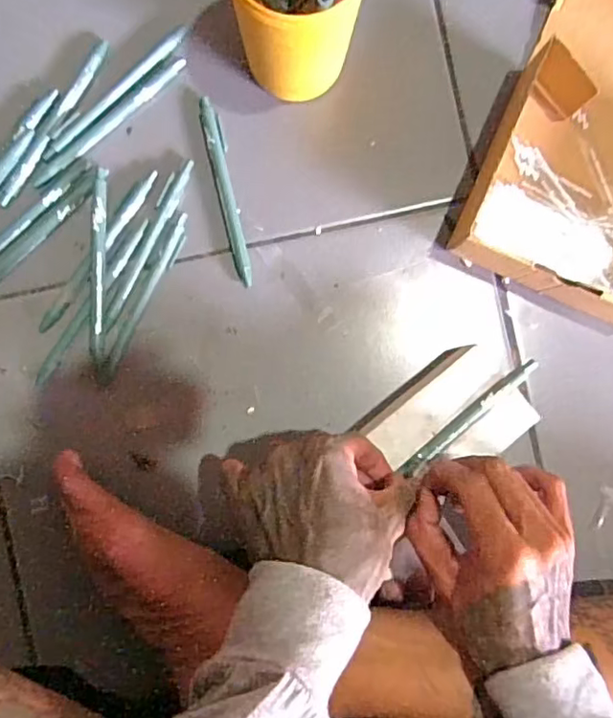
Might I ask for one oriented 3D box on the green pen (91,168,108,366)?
[{"bbox_3d":[-0.154,-0.069,0.434,0.010,0.013,0.141,3,90,-2],"label":"green pen"}]

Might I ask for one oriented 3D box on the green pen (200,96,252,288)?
[{"bbox_3d":[-0.061,-0.127,0.445,0.013,0.010,0.143,-13,91,-2],"label":"green pen"}]

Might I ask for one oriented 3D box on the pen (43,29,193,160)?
[{"bbox_3d":[-0.143,-0.201,0.445,0.142,0.008,0.011,-44,91,-1],"label":"pen"}]

